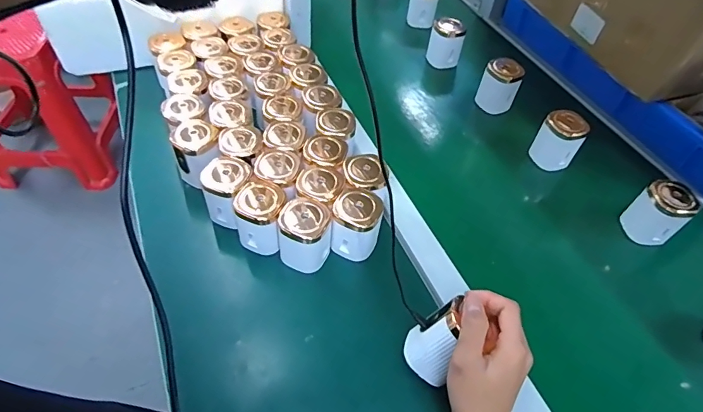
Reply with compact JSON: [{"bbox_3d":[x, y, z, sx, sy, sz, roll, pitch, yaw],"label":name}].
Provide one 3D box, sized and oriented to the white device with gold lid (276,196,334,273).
[{"bbox_3d":[-0.052,0.033,0.499,0.054,0.070,0.054,20,52,11],"label":"white device with gold lid"}]

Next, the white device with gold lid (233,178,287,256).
[{"bbox_3d":[-0.103,0.010,0.505,0.052,0.070,0.059,17,52,9],"label":"white device with gold lid"}]

